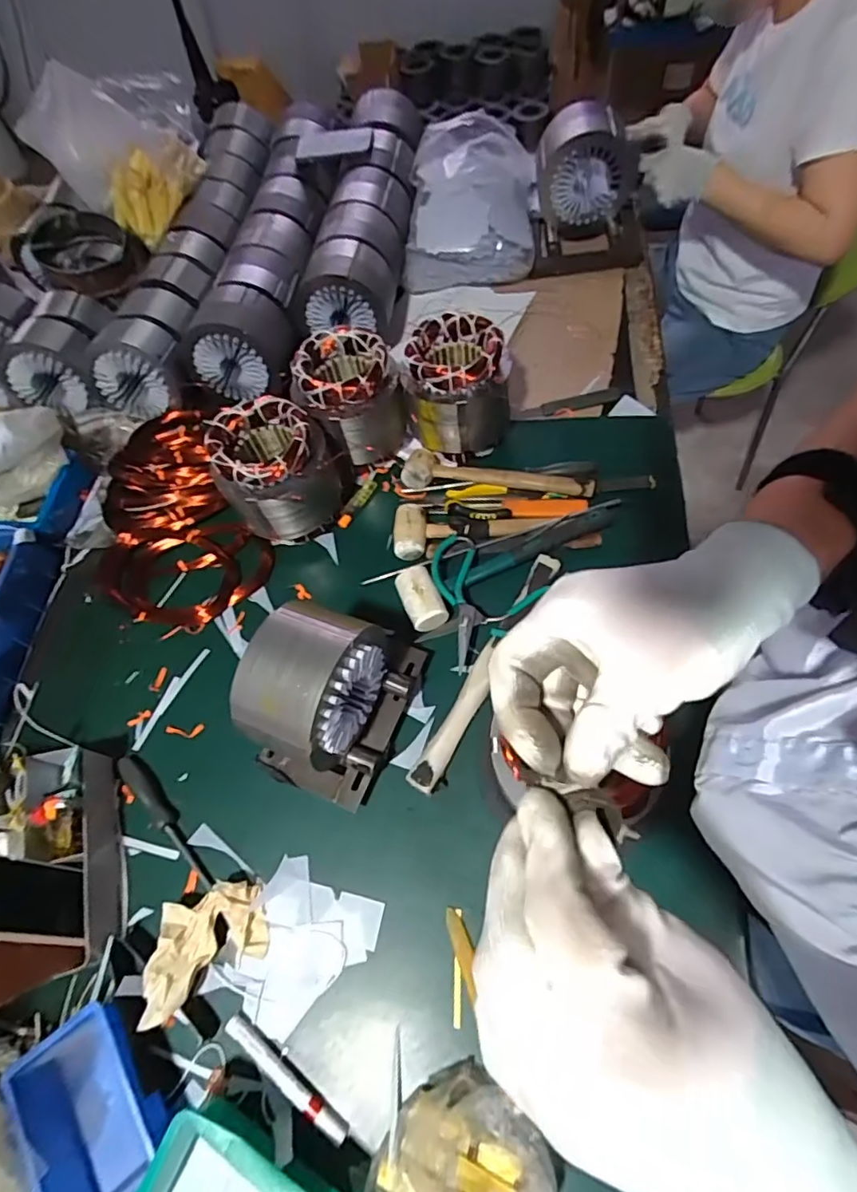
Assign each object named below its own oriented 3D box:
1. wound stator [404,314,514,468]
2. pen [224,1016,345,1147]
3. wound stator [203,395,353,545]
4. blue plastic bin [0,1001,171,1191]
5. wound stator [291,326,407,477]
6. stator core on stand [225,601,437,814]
[{"bbox_3d":[0.044,-0.298,0.785,0.141,0.145,0.134,1,62,5],"label":"wound stator"},{"bbox_3d":[-0.136,0.452,0.512,0.143,0.012,0.019,30,68,18],"label":"pen"},{"bbox_3d":[-0.205,-0.161,0.762,0.152,0.165,0.133,-7,62,3],"label":"wound stator"},{"bbox_3d":[-0.303,0.467,0.496,0.101,0.052,0.150,-32,65,-13],"label":"blue plastic bin"},{"bbox_3d":[-0.116,-0.285,0.807,0.134,0.157,0.135,-21,63,-7],"label":"wound stator"},{"bbox_3d":[-0.102,0.105,0.600,0.131,0.193,0.197,17,66,15],"label":"stator core on stand"}]

